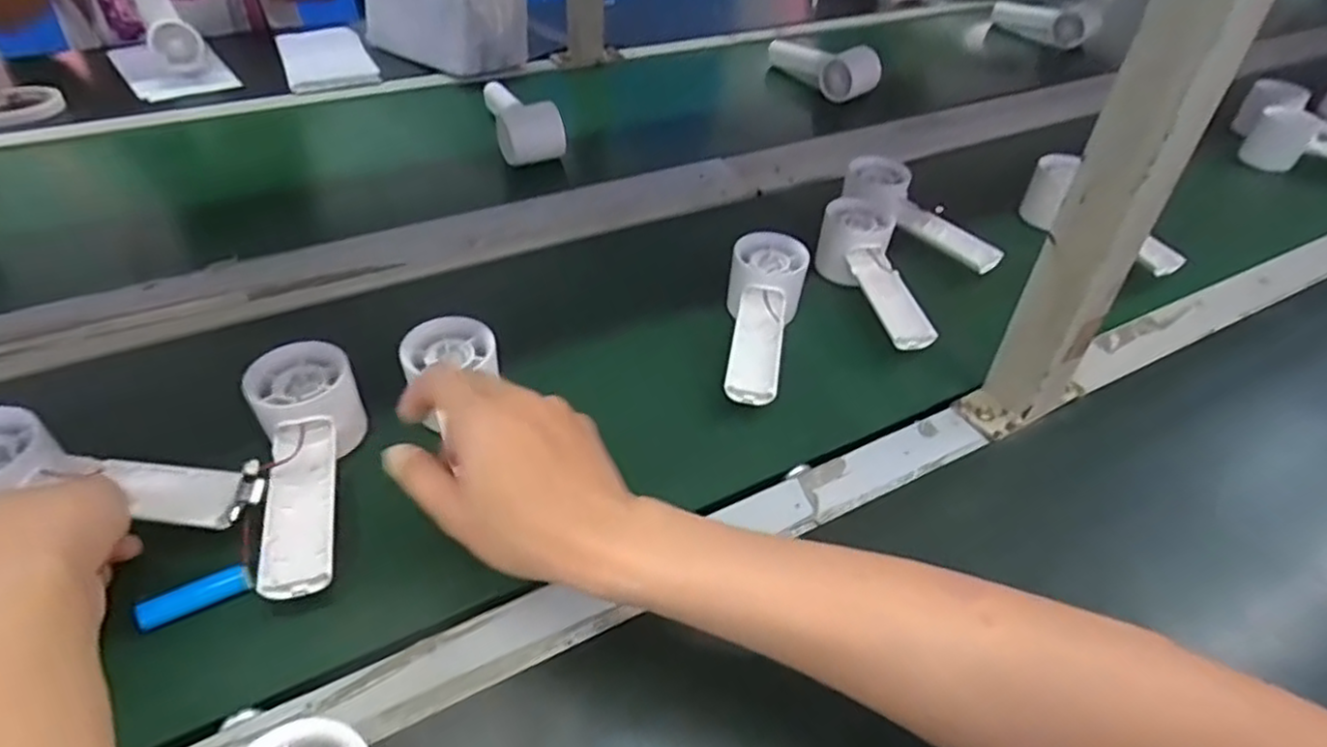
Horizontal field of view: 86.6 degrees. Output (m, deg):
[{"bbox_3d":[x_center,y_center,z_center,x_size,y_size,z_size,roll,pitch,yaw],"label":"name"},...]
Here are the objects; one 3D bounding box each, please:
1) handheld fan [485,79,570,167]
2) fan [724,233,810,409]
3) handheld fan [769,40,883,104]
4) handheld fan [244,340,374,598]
[{"bbox_3d":[-0.158,-0.285,0.766,0.071,0.063,0.164,-11,47,-16],"label":"handheld fan"},{"bbox_3d":[0.068,-0.042,0.517,0.057,0.043,0.156,14,46,8],"label":"fan"},{"bbox_3d":[0.215,-0.417,0.938,0.070,0.050,0.169,-22,51,-25],"label":"handheld fan"},{"bbox_3d":[-0.202,0.054,0.410,0.059,0.055,0.167,-14,48,-18],"label":"handheld fan"}]

